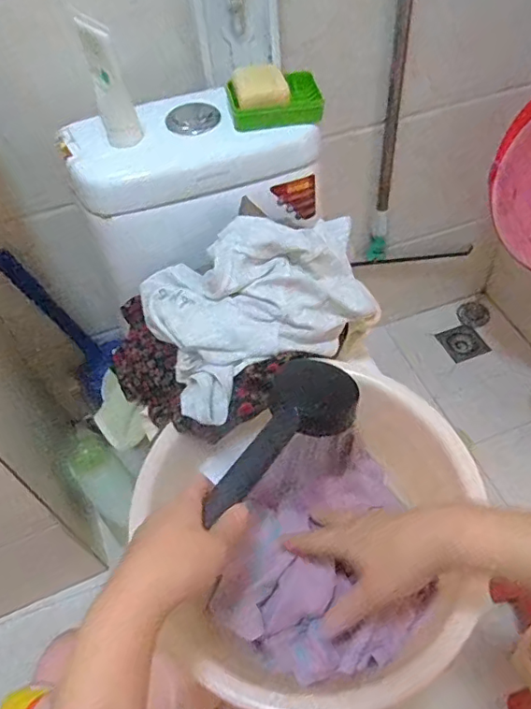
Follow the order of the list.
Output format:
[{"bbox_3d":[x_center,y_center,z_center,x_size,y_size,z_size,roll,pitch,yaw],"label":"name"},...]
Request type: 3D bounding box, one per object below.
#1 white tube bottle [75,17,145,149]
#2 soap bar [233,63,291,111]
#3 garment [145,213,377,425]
[{"bbox_3d":[-0.175,-0.304,0.612,0.042,0.138,0.045,-17,53,-9],"label":"white tube bottle"},{"bbox_3d":[-0.005,-0.329,0.652,0.063,0.037,0.041,-8,52,-1],"label":"soap bar"},{"bbox_3d":[-0.004,-0.072,0.637,0.266,0.119,0.197,-26,55,-15],"label":"garment"}]

